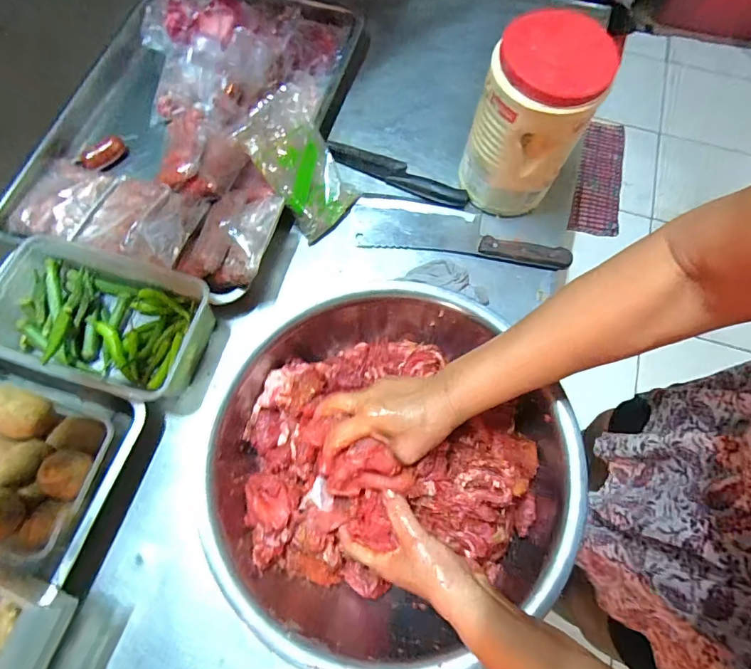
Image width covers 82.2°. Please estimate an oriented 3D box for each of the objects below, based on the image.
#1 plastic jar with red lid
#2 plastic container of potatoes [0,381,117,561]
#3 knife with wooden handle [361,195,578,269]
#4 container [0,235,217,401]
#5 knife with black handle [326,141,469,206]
[{"bbox_3d":[0.196,-0.268,0.569,0.125,0.219,0.121,1,65,-2],"label":"plastic jar with red lid"},{"bbox_3d":[-0.424,0.139,0.482,0.221,0.088,0.160,17,70,4],"label":"plastic container of potatoes"},{"bbox_3d":[0.127,-0.157,0.649,0.315,0.027,0.081,9,69,1],"label":"knife with wooden handle"},{"bbox_3d":[-0.357,-0.016,0.560,0.260,0.071,0.163,16,70,4],"label":"container"},{"bbox_3d":[0.034,-0.256,0.675,0.235,0.015,0.048,27,71,8],"label":"knife with black handle"}]

